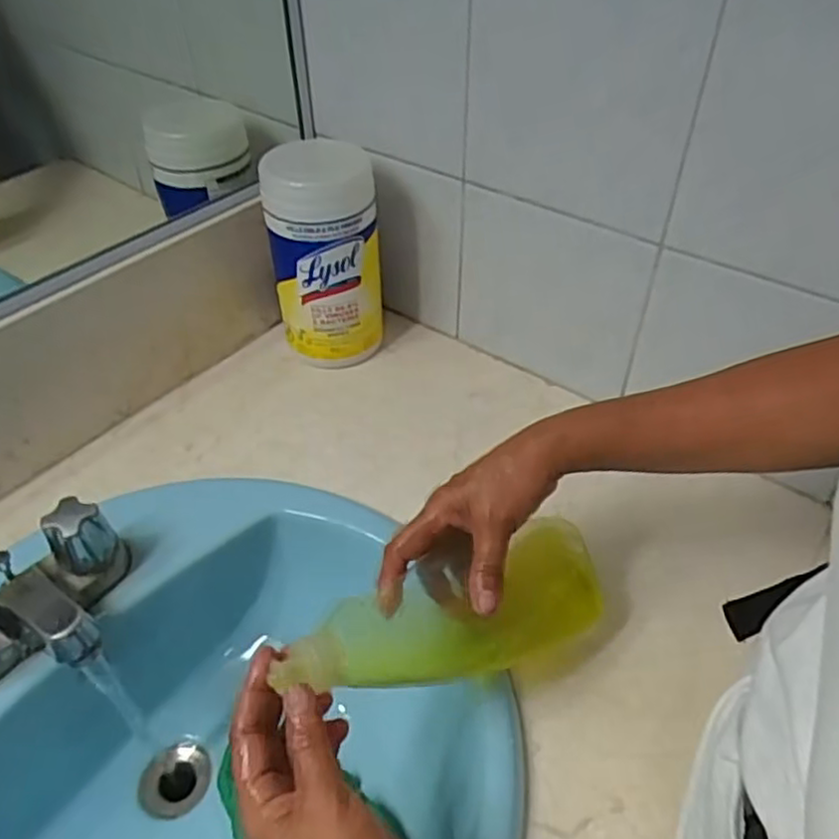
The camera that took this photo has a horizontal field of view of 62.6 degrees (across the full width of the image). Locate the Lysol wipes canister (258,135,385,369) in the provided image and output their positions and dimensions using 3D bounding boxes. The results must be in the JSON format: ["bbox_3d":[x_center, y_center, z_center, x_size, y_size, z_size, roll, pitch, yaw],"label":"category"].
[{"bbox_3d":[-0.096,-0.169,0.706,0.110,0.210,0.095,-6,44,-4],"label":"Lysol wipes canister"}]

